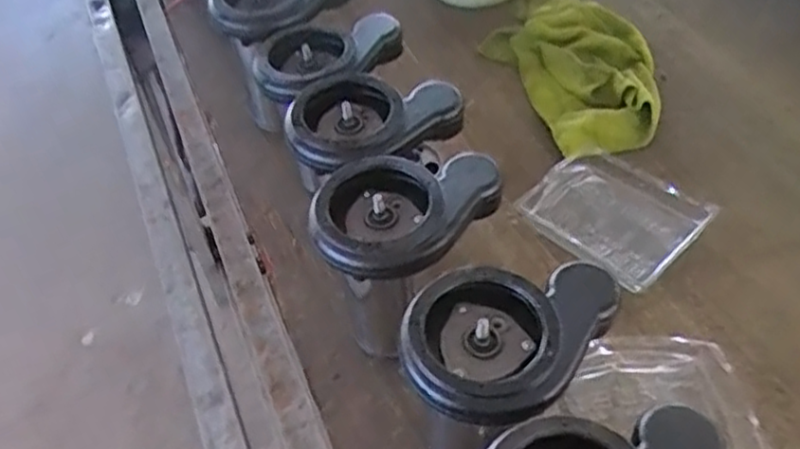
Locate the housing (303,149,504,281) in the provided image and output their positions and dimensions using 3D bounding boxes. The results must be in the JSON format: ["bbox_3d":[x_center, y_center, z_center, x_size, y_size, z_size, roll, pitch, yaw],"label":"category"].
[{"bbox_3d":[0.001,-0.016,0.615,0.158,0.040,0.110,-36,55,-27],"label":"housing"}]

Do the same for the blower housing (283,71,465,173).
[{"bbox_3d":[-0.032,-0.100,0.702,0.160,0.051,0.137,-34,54,-25],"label":"blower housing"}]

